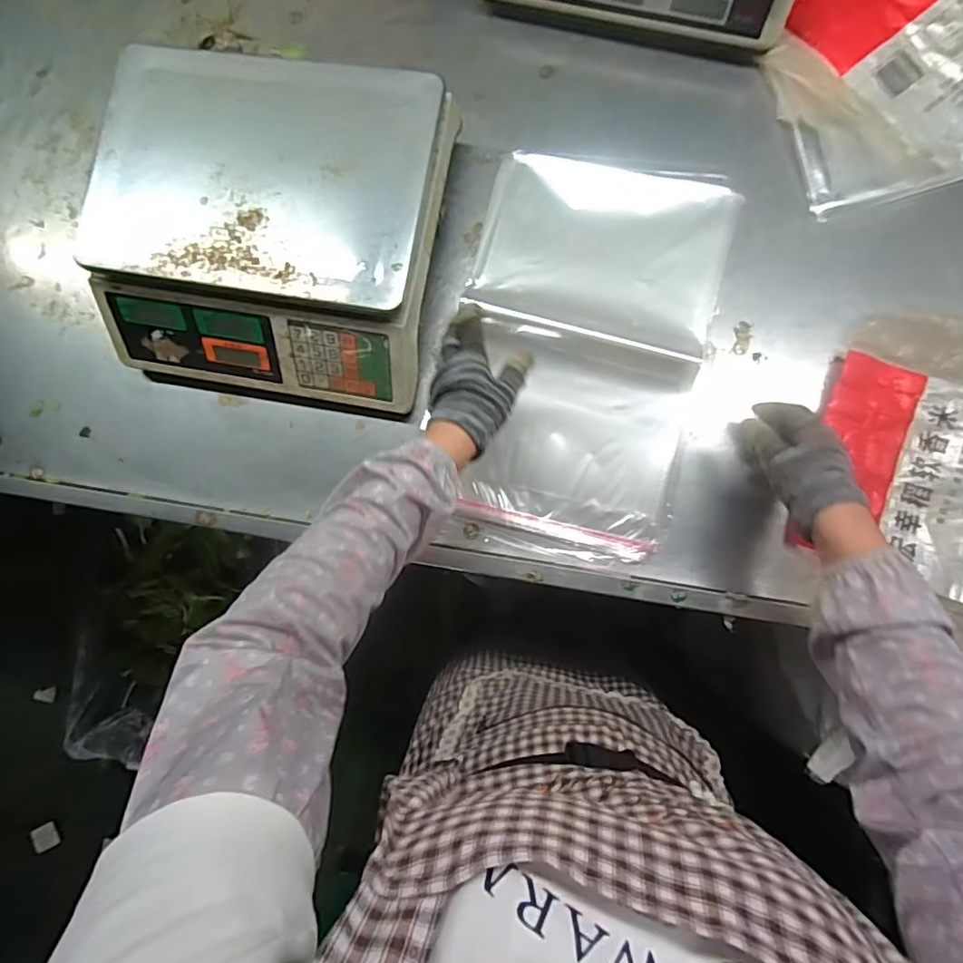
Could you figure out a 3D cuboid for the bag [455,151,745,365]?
[{"bbox_3d":[0.130,-0.247,0.576,0.249,0.009,0.182,17,89,8],"label":"bag"}]

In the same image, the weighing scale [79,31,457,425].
[{"bbox_3d":[-0.209,-0.246,0.561,0.331,0.110,0.300,10,88,7],"label":"weighing scale"}]

